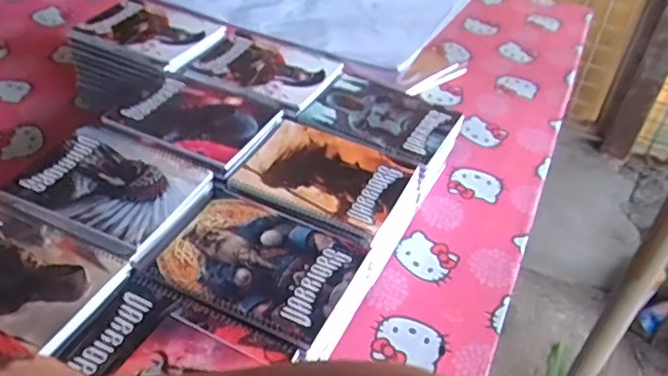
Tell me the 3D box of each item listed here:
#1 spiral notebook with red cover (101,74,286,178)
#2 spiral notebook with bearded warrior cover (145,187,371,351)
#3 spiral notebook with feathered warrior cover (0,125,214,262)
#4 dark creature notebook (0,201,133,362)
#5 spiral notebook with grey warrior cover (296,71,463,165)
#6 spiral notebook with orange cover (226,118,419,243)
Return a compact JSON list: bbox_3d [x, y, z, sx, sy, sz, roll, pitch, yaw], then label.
[{"bbox_3d":[-0.190,-0.097,0.832,0.202,0.013,0.161,20,43,16],"label":"spiral notebook with red cover"},{"bbox_3d":[-0.080,0.077,0.657,0.193,0.008,0.157,20,43,16],"label":"spiral notebook with bearded warrior cover"},{"bbox_3d":[-0.260,-0.005,0.722,0.207,0.011,0.160,21,43,18],"label":"spiral notebook with feathered warrior cover"},{"bbox_3d":[-0.331,0.090,0.608,0.203,0.011,0.152,20,43,16],"label":"dark creature notebook"},{"bbox_3d":[0.067,-0.103,0.871,0.189,0.019,0.147,22,43,18],"label":"spiral notebook with grey warrior cover"},{"bbox_3d":[-0.012,-0.018,0.767,0.194,0.012,0.154,21,43,18],"label":"spiral notebook with orange cover"}]

